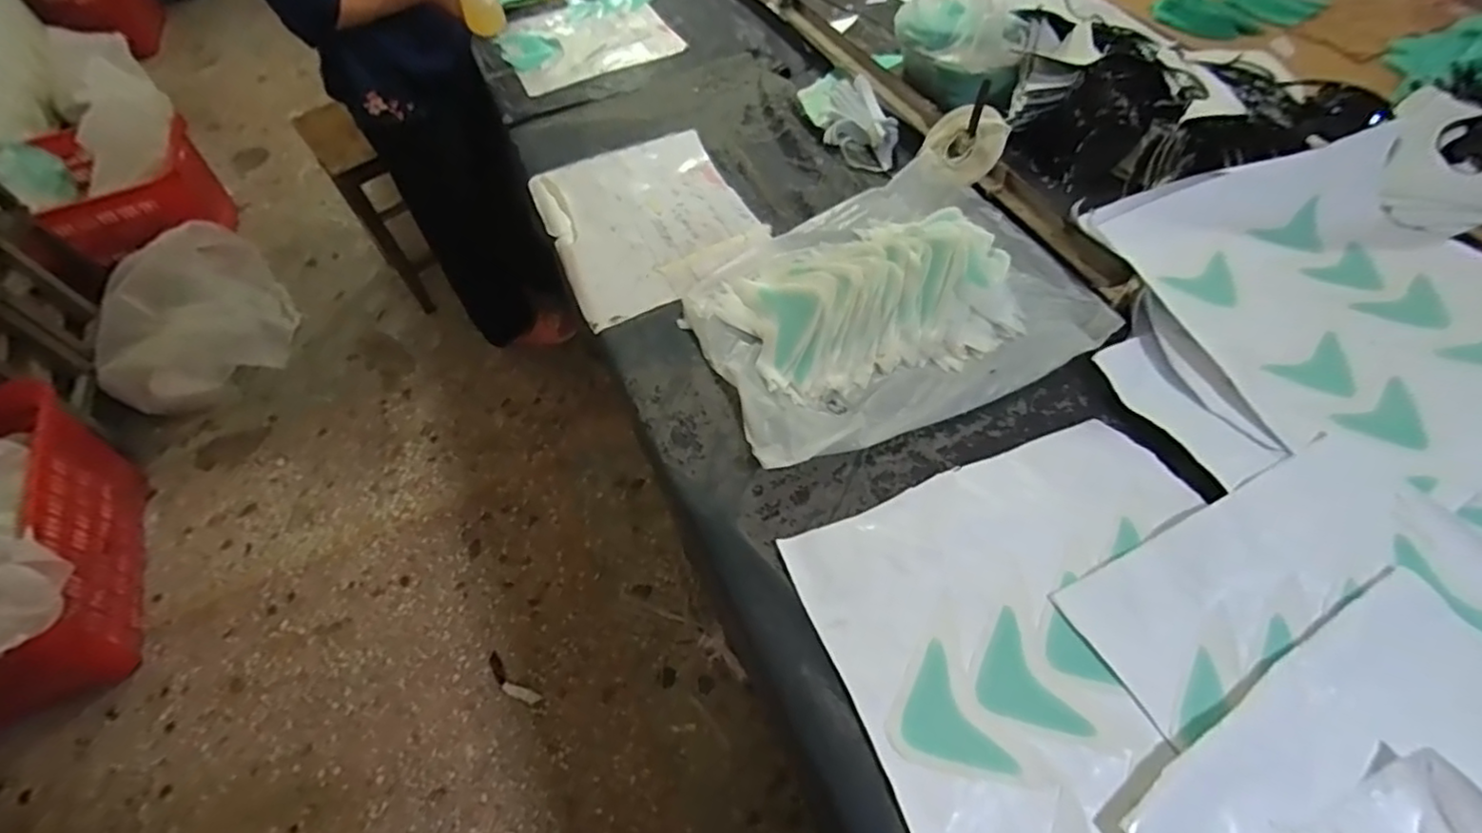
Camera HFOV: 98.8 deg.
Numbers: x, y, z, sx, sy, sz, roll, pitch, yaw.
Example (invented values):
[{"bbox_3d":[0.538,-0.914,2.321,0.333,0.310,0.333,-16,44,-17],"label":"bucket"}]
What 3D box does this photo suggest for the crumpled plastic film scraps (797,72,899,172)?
[{"bbox_3d":[0.172,-0.510,1.058,0.095,0.051,0.261,-21,57,-10],"label":"crumpled plastic film scraps"}]

